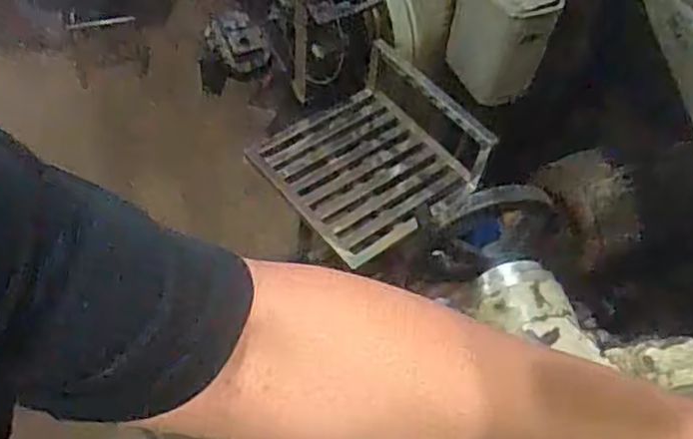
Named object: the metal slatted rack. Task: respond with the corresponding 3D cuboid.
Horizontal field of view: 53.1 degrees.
[{"bbox_3d":[0.043,-0.126,1.263,0.322,0.111,0.322,-31,64,-23],"label":"metal slatted rack"}]

